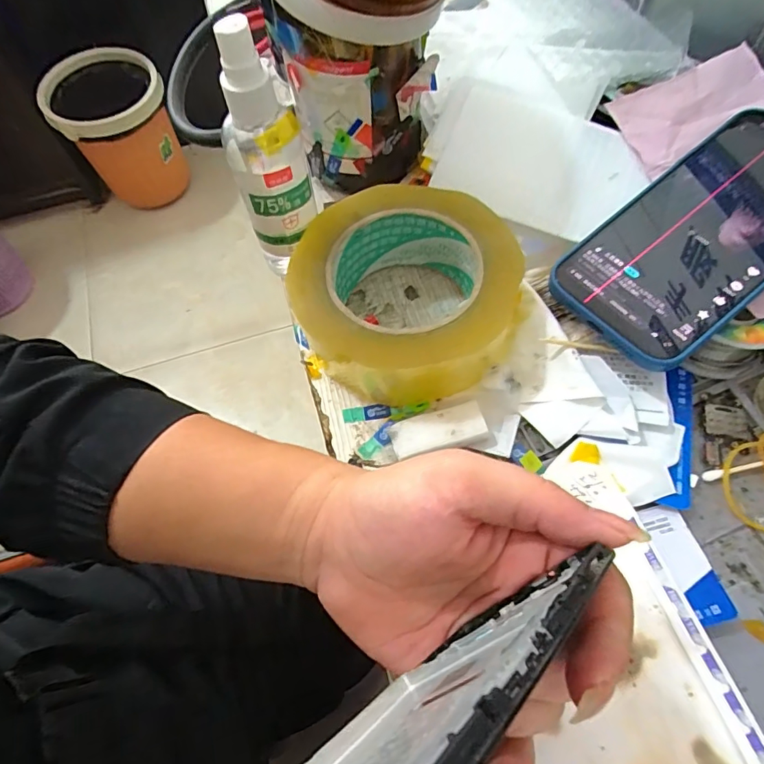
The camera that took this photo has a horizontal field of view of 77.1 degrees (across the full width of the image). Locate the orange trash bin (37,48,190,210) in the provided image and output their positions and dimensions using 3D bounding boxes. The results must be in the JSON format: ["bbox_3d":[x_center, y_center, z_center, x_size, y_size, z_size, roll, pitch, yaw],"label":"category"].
[{"bbox_3d":[-0.646,-0.616,1.238,0.249,0.325,0.228,-1,65,2],"label":"orange trash bin"}]

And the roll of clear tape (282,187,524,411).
[{"bbox_3d":[0.014,-0.052,0.273,0.114,0.051,0.115,-1,65,2],"label":"roll of clear tape"}]

